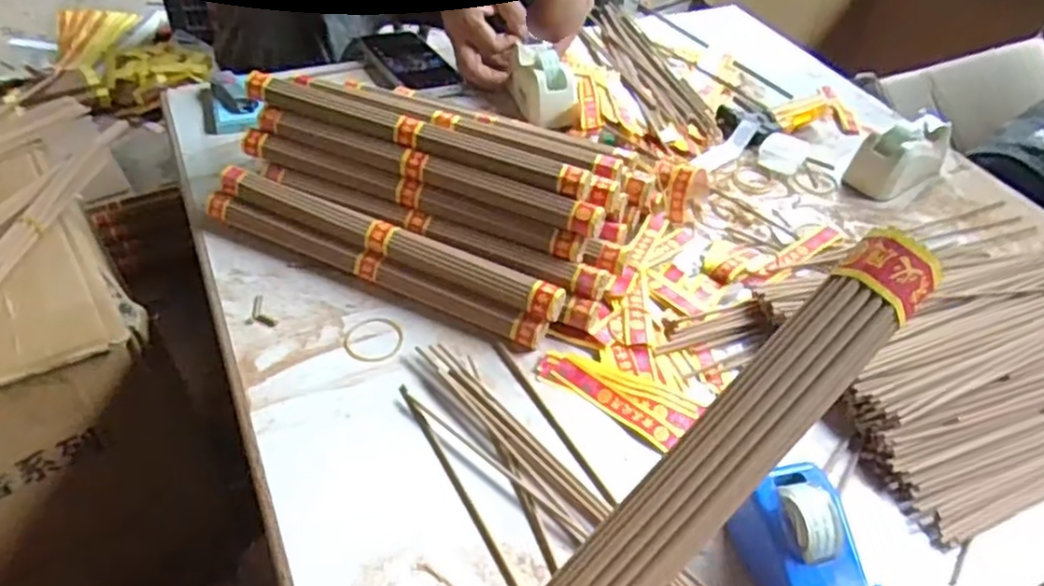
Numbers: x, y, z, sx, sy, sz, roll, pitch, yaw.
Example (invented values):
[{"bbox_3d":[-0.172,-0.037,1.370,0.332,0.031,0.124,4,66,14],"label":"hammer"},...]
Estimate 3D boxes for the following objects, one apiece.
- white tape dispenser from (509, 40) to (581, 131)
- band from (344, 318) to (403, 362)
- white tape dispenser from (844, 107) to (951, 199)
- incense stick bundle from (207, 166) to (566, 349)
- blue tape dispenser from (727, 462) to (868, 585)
[{"bbox_3d":[0.024,-0.231,0.823,0.054,0.064,0.110,-10,46,-15],"label":"white tape dispenser"},{"bbox_3d":[-0.115,0.036,0.576,0.044,0.004,0.045,-3,45,-8],"label":"band"},{"bbox_3d":[0.398,-0.145,0.773,0.123,0.059,0.058,-28,53,-29],"label":"white tape dispenser"},{"bbox_3d":[-0.117,-0.035,0.615,0.320,0.045,0.051,21,46,16],"label":"incense stick bundle"},{"bbox_3d":[0.167,0.154,0.435,0.058,0.057,0.097,-6,45,-11],"label":"blue tape dispenser"}]

